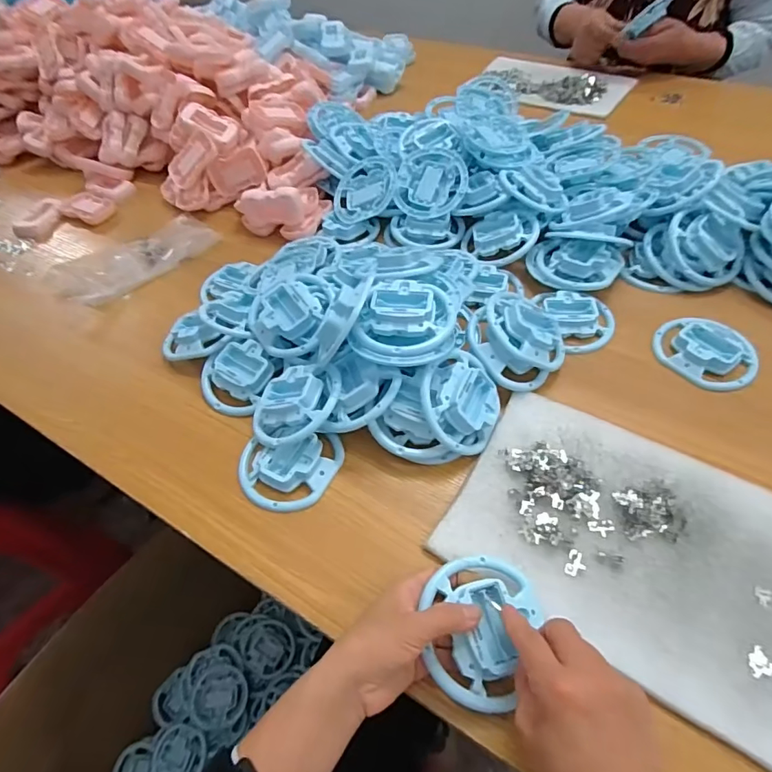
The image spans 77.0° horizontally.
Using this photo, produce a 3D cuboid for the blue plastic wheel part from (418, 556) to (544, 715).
[{"bbox_3d":[0.067,0.177,0.364,0.084,0.022,0.099,23,58,21],"label":"blue plastic wheel part"}]

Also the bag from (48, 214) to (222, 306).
[{"bbox_3d":[-0.365,-0.192,0.706,0.222,0.010,0.122,-35,58,-20],"label":"bag"}]

